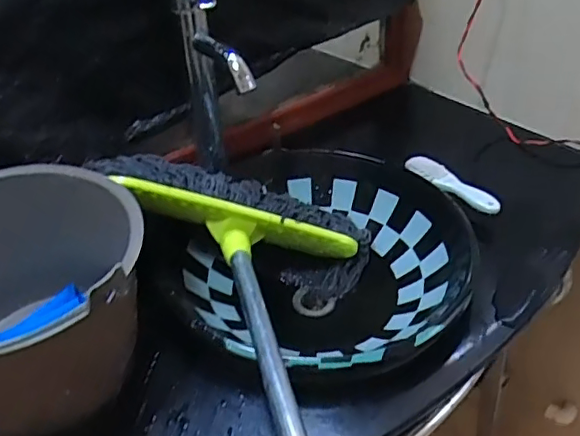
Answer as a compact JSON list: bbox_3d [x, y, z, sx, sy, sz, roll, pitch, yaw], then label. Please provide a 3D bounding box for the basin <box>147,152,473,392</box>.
[{"bbox_3d":[0.030,0.085,0.773,0.354,0.190,0.376,-3,36,2],"label":"basin"}]

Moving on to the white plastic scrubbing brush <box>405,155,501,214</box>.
[{"bbox_3d":[0.229,-0.049,0.819,0.030,0.029,0.151,-26,42,-25],"label":"white plastic scrubbing brush"}]

